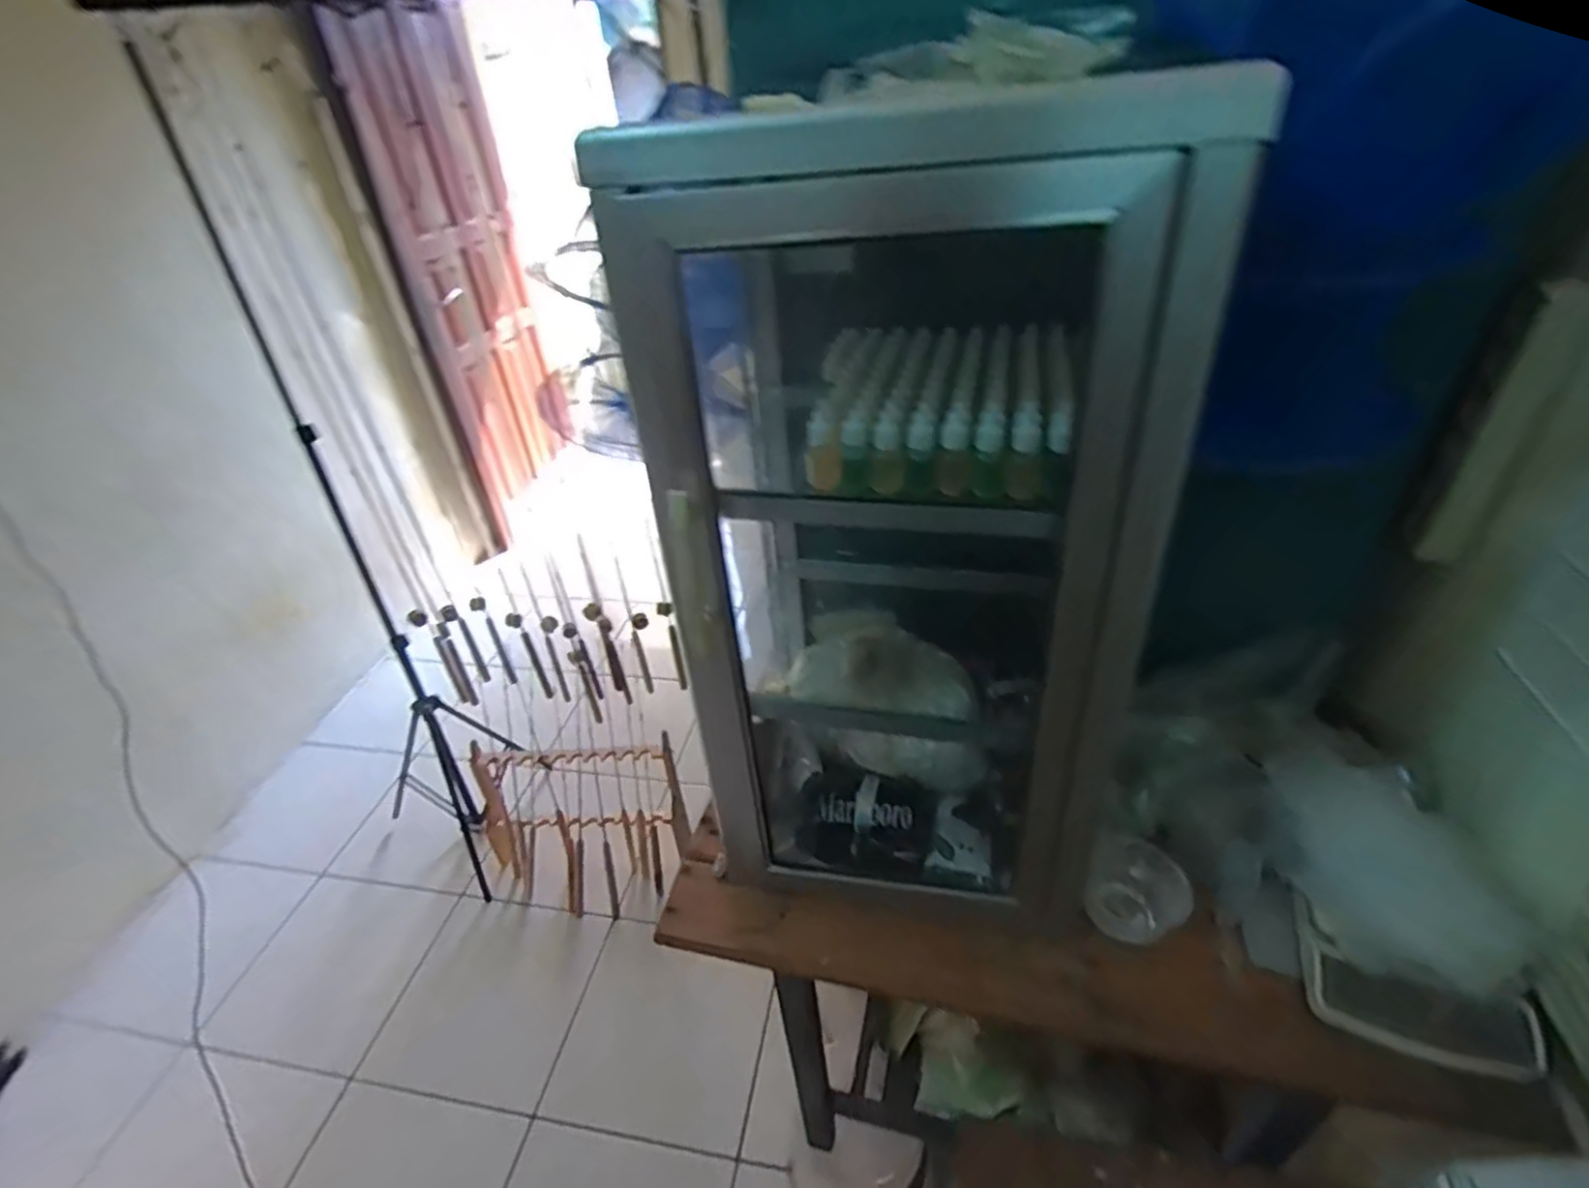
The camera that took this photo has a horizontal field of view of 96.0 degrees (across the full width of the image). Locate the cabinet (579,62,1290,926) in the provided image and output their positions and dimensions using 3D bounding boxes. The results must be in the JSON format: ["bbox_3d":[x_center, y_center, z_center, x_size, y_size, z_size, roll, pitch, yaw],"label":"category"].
[{"bbox_3d":[0.100,-0.041,0.647,0.353,0.647,0.310,5,37,14],"label":"cabinet"}]

